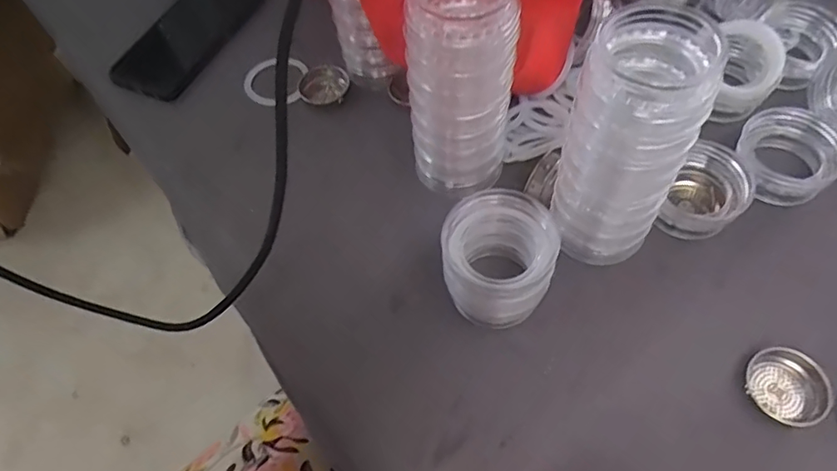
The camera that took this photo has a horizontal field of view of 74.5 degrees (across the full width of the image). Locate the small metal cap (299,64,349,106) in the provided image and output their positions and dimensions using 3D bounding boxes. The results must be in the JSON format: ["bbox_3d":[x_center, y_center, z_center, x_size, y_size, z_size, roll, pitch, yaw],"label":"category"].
[{"bbox_3d":[-0.085,-0.134,0.487,0.045,0.014,0.039,30,82,23],"label":"small metal cap"}]

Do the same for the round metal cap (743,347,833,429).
[{"bbox_3d":[0.219,0.090,0.326,0.035,0.015,0.045,-35,63,-15],"label":"round metal cap"}]

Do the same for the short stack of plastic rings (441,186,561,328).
[{"bbox_3d":[0.052,0.017,0.356,0.067,0.073,0.065,16,62,13],"label":"short stack of plastic rings"}]

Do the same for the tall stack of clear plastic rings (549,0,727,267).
[{"bbox_3d":[0.126,-0.052,0.333,0.065,0.168,0.064,25,64,18],"label":"tall stack of clear plastic rings"}]

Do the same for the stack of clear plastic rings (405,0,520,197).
[{"bbox_3d":[0.028,-0.100,0.374,0.068,0.167,0.054,-2,59,3],"label":"stack of clear plastic rings"}]

